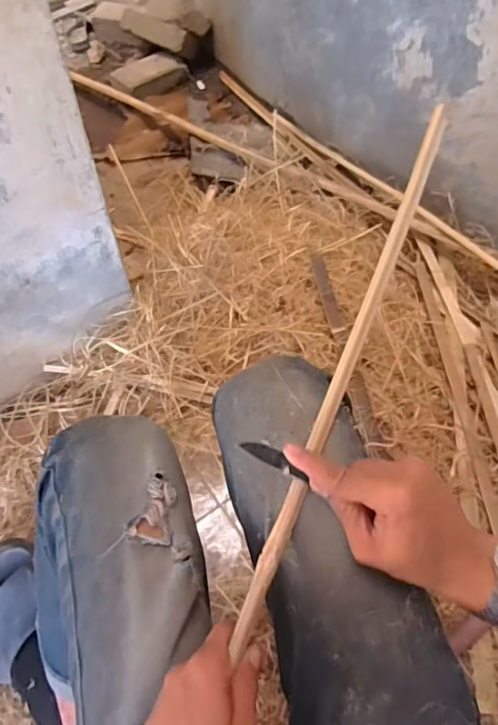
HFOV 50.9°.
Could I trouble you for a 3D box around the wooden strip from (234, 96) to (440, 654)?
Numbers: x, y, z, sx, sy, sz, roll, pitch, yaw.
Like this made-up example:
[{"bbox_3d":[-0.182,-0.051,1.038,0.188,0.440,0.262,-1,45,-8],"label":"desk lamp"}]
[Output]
[{"bbox_3d":[0.094,-0.020,0.460,0.017,0.018,0.518,21,72,10],"label":"wooden strip"}]

